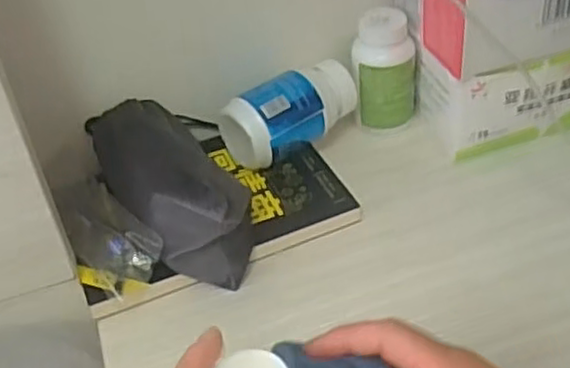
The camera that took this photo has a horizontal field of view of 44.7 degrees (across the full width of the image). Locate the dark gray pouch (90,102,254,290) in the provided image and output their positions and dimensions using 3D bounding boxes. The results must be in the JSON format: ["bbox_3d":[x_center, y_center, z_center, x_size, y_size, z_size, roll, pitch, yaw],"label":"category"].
[{"bbox_3d":[-0.083,-0.003,0.522,0.078,0.087,0.181,-27,44,-21],"label":"dark gray pouch"}]

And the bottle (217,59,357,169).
[{"bbox_3d":[0.007,-0.062,0.557,0.108,0.049,0.049,-29,45,-24],"label":"bottle"}]

